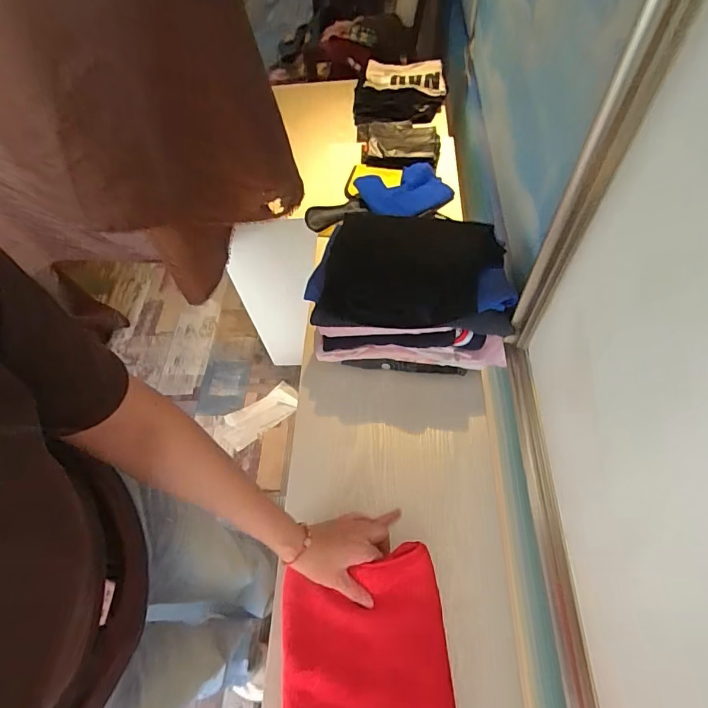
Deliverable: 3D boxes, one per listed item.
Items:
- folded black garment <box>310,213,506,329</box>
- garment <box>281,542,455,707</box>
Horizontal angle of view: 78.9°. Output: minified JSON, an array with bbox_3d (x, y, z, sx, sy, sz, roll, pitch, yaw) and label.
[{"bbox_3d":[0.082,-0.121,0.631,0.249,0.042,0.184,8,60,9],"label":"folded black garment"},{"bbox_3d":[0.012,0.375,0.451,0.184,0.029,0.297,-4,59,2],"label":"garment"}]

